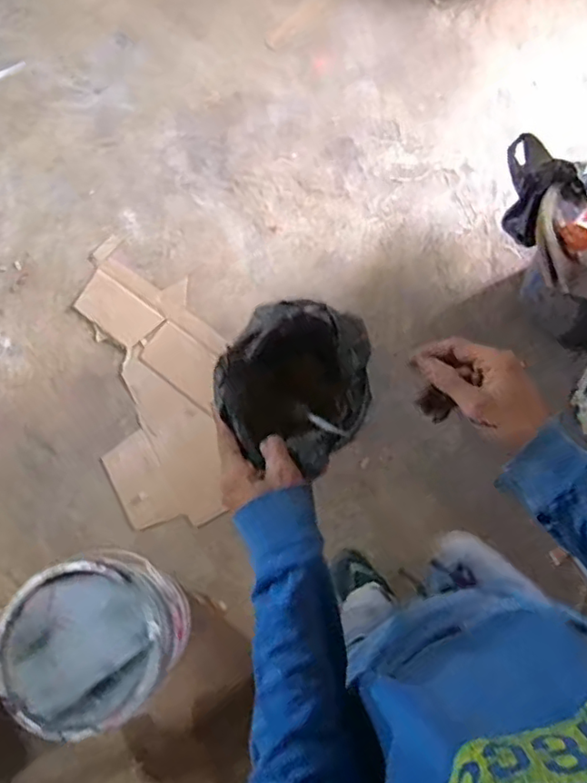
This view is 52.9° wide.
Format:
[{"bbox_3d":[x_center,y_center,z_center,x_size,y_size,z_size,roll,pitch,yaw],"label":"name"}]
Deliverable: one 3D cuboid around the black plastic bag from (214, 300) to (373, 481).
[{"bbox_3d":[0.004,-0.005,0.518,0.122,0.082,0.138,19,77,6],"label":"black plastic bag"}]

